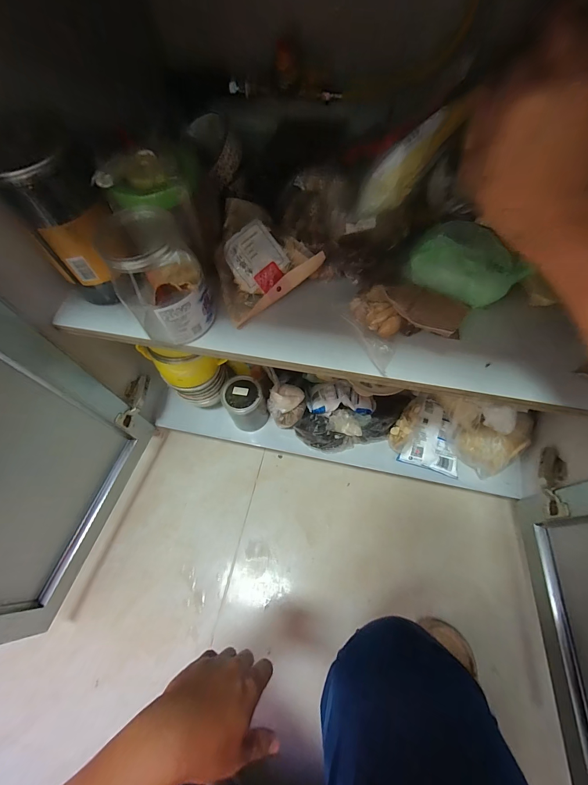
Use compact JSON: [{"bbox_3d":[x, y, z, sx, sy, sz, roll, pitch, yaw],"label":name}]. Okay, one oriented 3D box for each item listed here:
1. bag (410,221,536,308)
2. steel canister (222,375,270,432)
[{"bbox_3d":[0.201,-0.149,0.384,0.123,0.041,0.081,29,68,17],"label":"bag"},{"bbox_3d":[-0.101,0.026,0.685,0.075,0.111,0.078,-1,63,3],"label":"steel canister"}]

